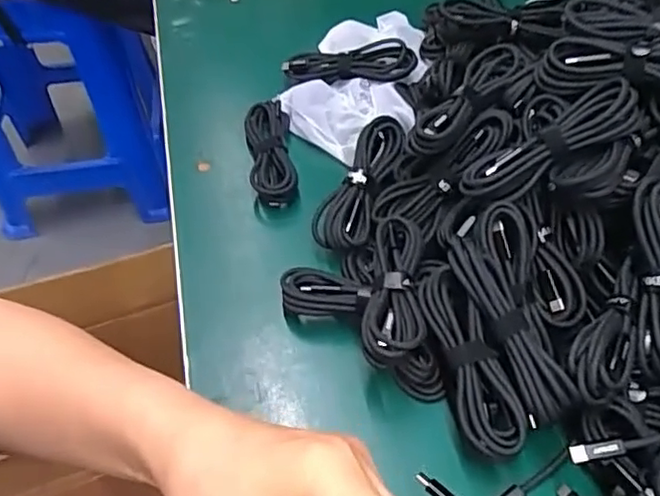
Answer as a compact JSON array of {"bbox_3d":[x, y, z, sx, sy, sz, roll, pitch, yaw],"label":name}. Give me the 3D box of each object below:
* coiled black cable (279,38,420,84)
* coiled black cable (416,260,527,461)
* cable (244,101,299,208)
[{"bbox_3d":[0.017,-0.162,0.541,0.116,0.019,0.032,1,50,18],"label":"coiled black cable"},{"bbox_3d":[0.078,0.062,0.354,0.030,0.020,0.112,-14,69,-10],"label":"coiled black cable"},{"bbox_3d":[-0.048,-0.078,0.494,0.035,0.024,0.106,-7,52,-5],"label":"cable"}]

